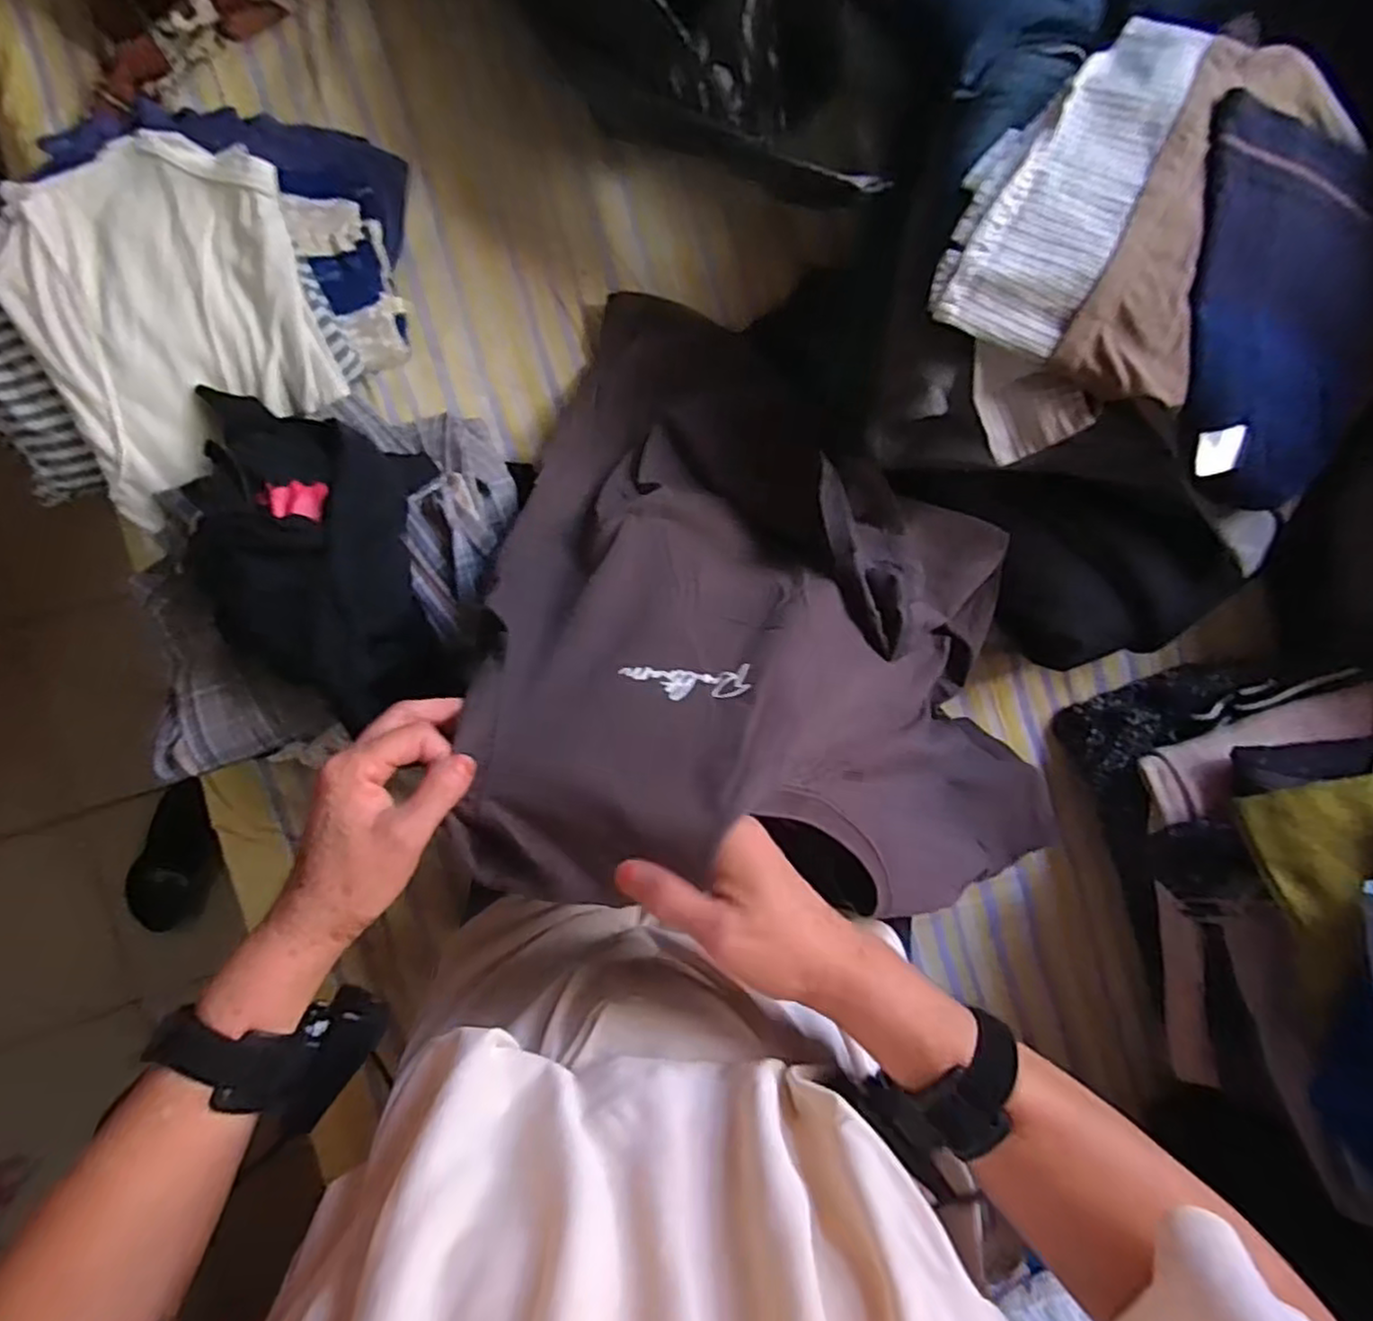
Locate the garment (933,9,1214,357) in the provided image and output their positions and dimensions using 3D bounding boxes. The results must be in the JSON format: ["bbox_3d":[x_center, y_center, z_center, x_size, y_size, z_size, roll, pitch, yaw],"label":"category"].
[{"bbox_3d":[0.258,-0.336,0.486,0.098,0.035,0.249,26,89,-4],"label":"garment"}]

